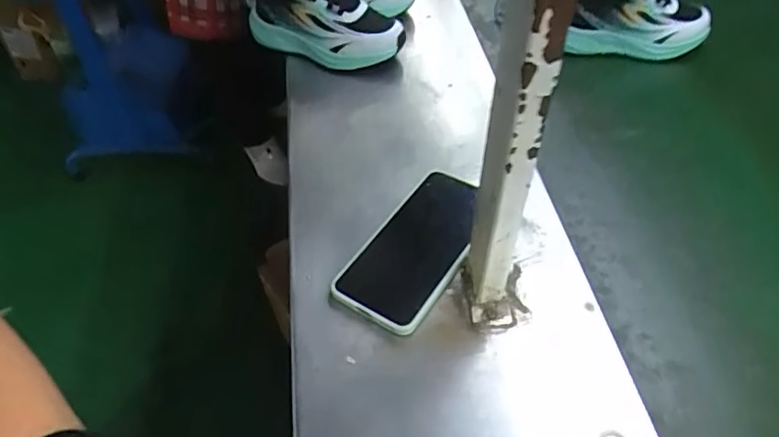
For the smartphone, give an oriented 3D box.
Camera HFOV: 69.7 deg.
[{"bbox_3d":[0.027,0.022,0.476,0.075,0.010,0.164,25,56,26],"label":"smartphone"}]

